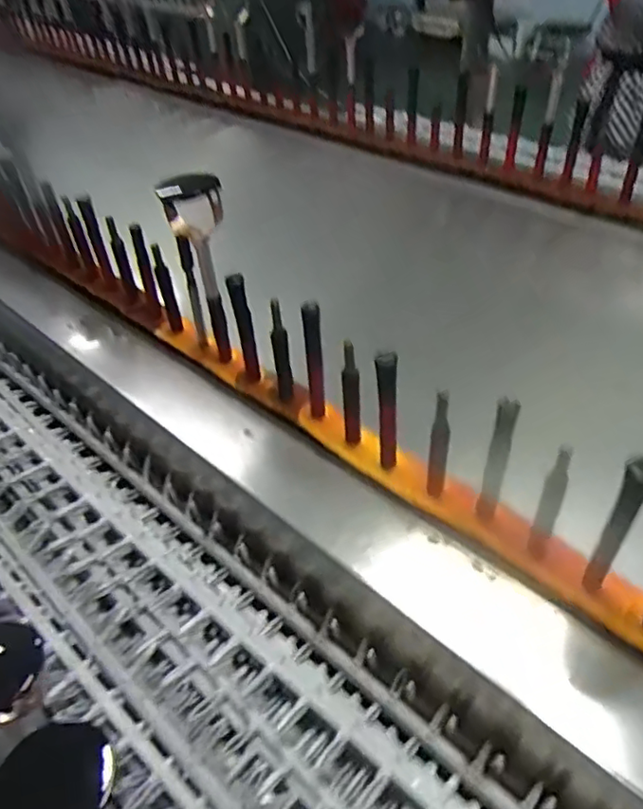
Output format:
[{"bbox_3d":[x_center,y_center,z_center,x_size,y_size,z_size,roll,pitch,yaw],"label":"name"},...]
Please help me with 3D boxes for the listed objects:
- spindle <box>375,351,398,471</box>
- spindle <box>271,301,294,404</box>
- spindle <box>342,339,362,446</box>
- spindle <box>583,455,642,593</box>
[{"bbox_3d":[0.060,0.007,0.553,0.017,0.137,0.013,-6,45,-1],"label":"spindle"},{"bbox_3d":[-0.043,-0.052,0.655,0.018,0.136,0.018,-11,45,-5],"label":"spindle"},{"bbox_3d":[0.029,-0.011,0.586,0.016,0.122,0.019,-1,45,4],"label":"spindle"},{"bbox_3d":[0.217,0.092,0.446,0.019,0.145,0.022,29,54,29],"label":"spindle"}]

